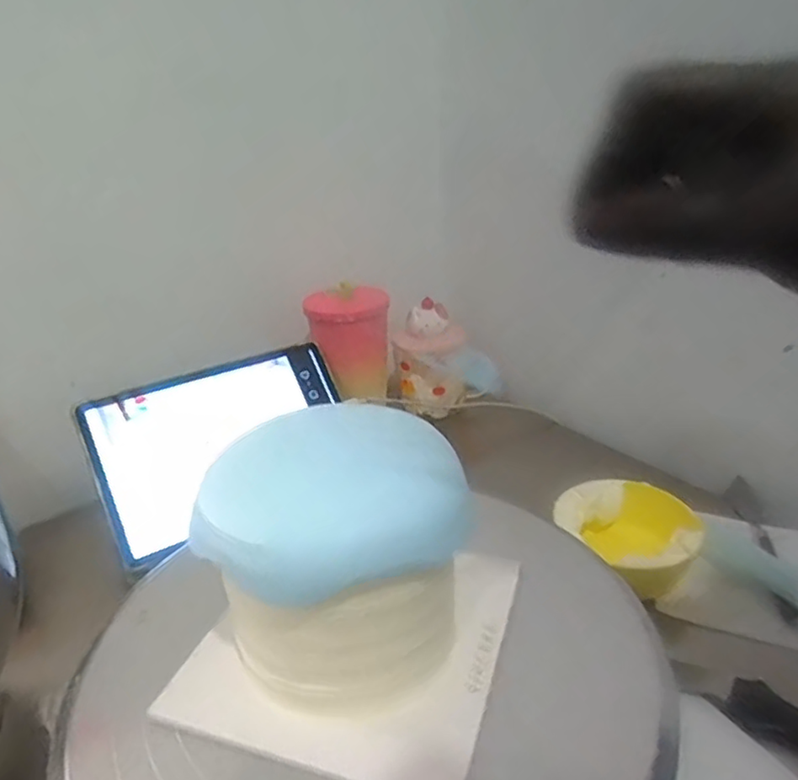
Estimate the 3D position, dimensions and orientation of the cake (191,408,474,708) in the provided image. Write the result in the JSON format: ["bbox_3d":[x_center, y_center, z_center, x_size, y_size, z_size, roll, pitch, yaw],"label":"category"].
[{"bbox_3d":[-0.023,0.072,0.283,0.111,0.100,0.097,0,26,7],"label":"cake"}]

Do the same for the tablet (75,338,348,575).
[{"bbox_3d":[-0.169,0.053,0.631,0.249,0.161,0.011,-19,-13,-27],"label":"tablet"}]

